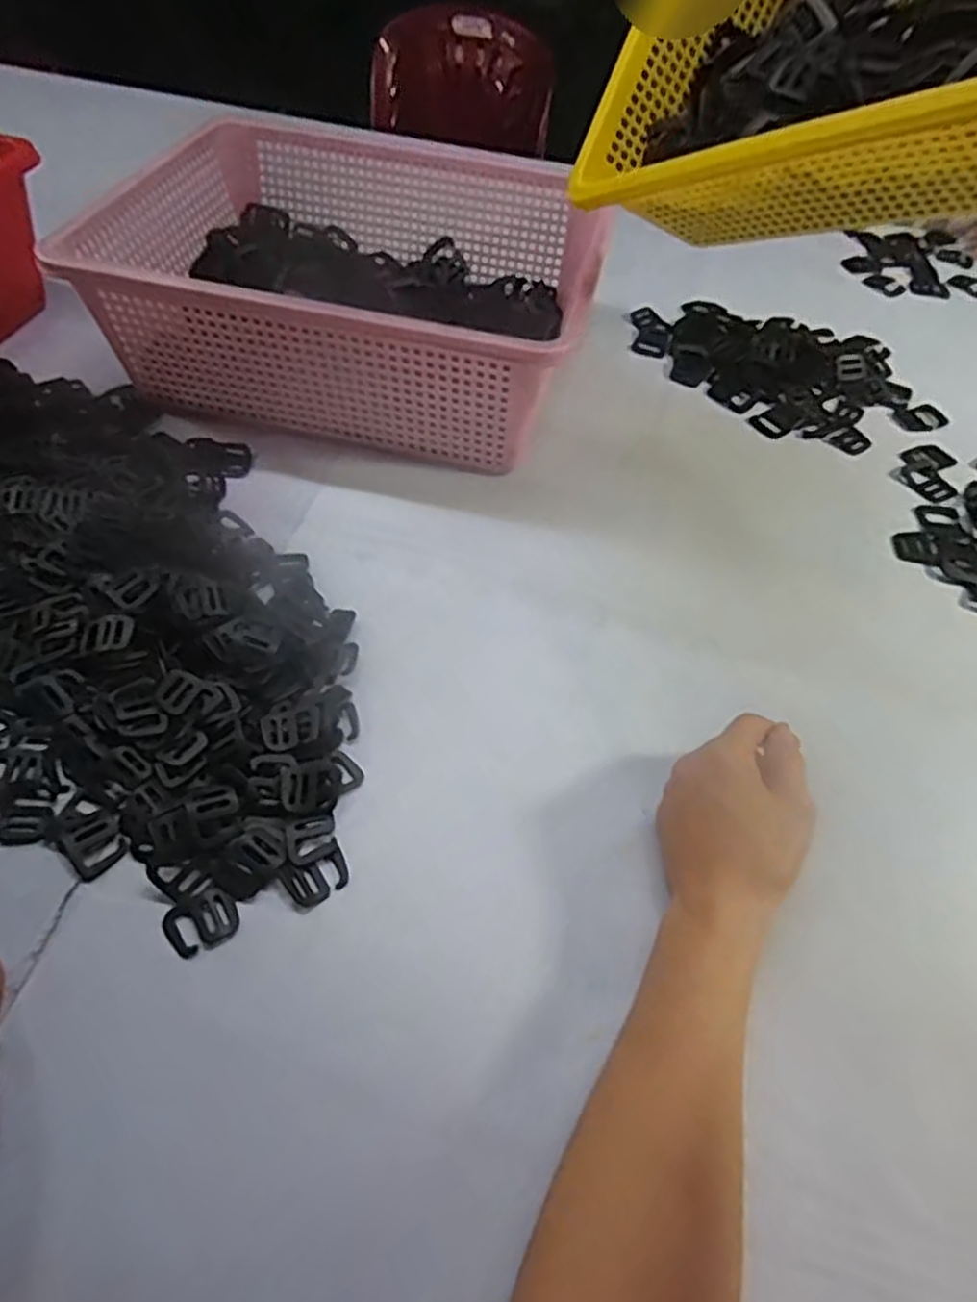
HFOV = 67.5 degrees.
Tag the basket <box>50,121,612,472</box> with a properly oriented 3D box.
[{"bbox_3d":[-0.109,-0.311,0.621,0.385,0.120,0.317,12,53,3],"label":"basket"}]

